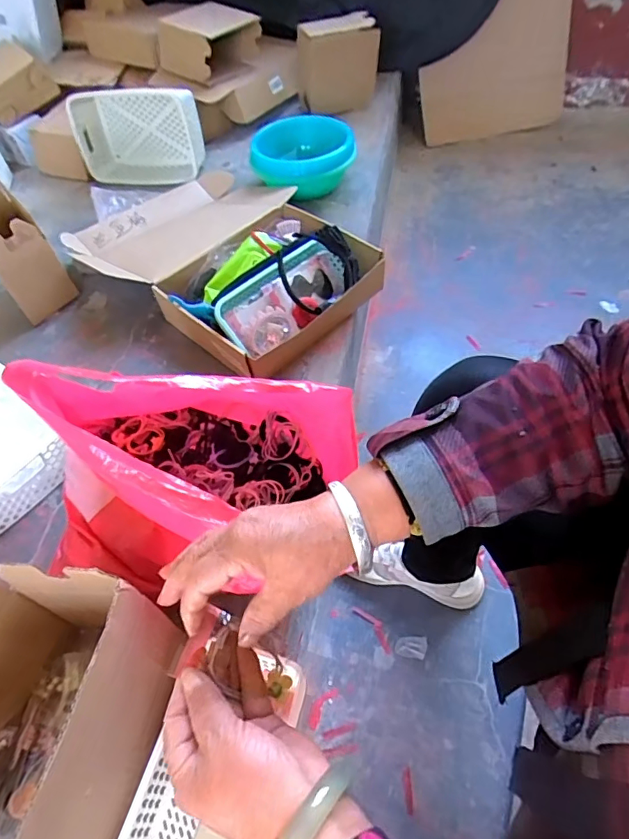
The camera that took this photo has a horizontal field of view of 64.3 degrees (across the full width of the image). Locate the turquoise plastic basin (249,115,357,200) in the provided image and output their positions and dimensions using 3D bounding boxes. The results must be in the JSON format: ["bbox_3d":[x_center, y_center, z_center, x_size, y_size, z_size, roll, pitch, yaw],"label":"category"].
[{"bbox_3d":[-0.029,-0.610,1.149,0.227,0.083,0.214,-3,53,4],"label":"turquoise plastic basin"}]

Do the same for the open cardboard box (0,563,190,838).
[{"bbox_3d":[-0.245,0.278,0.438,0.149,0.189,0.236,6,54,11],"label":"open cardboard box"}]

